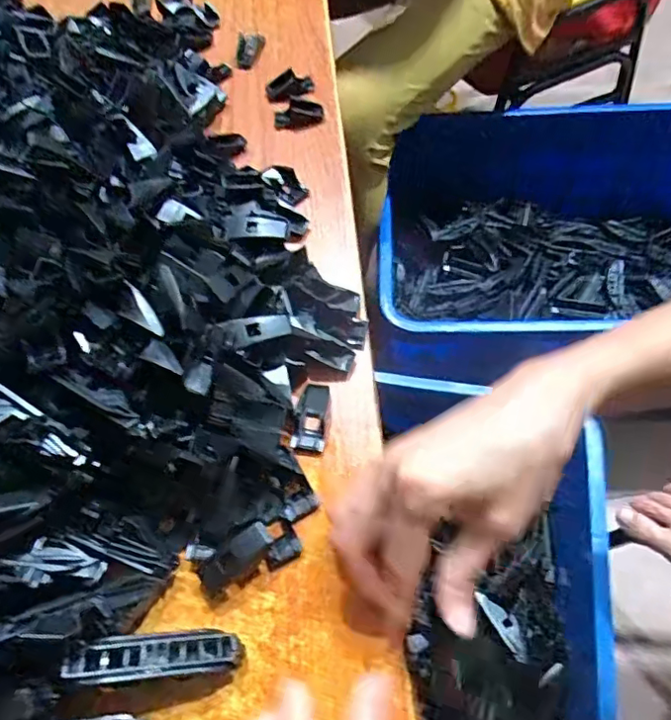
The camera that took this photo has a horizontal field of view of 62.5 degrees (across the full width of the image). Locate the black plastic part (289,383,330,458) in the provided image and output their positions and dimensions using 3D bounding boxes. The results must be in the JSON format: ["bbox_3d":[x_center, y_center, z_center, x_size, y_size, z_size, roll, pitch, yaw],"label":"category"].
[{"bbox_3d":[-0.013,0.034,0.327,0.019,0.005,0.044,8,61,8],"label":"black plastic part"}]

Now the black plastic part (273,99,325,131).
[{"bbox_3d":[-0.030,-0.202,0.456,0.039,0.010,0.025,-6,60,1],"label":"black plastic part"}]

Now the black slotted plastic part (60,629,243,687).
[{"bbox_3d":[-0.082,0.137,0.256,0.073,0.019,0.019,-4,59,-5],"label":"black slotted plastic part"}]

